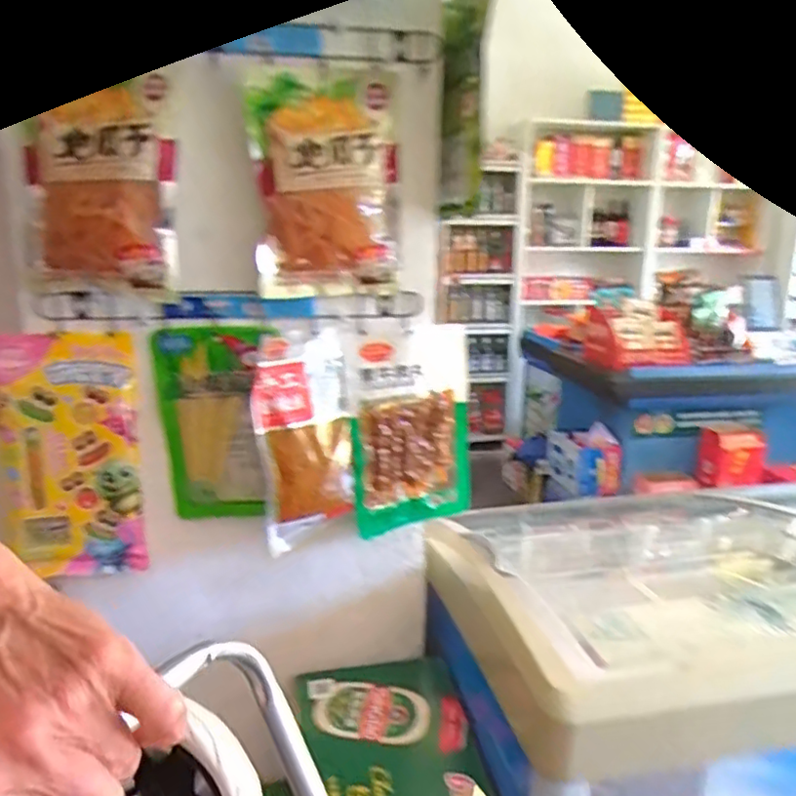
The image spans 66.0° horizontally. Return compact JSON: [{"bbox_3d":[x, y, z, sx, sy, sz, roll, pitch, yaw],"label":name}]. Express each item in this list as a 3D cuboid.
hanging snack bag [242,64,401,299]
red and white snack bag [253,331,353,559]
[{"bbox_3d":[-0.083,-0.247,0.716,0.168,0.241,0.052,-1,15,-9],"label":"hanging snack bag"},{"bbox_3d":[-0.113,0.052,0.754,0.051,0.237,0.119,15,20,43],"label":"red and white snack bag"}]

